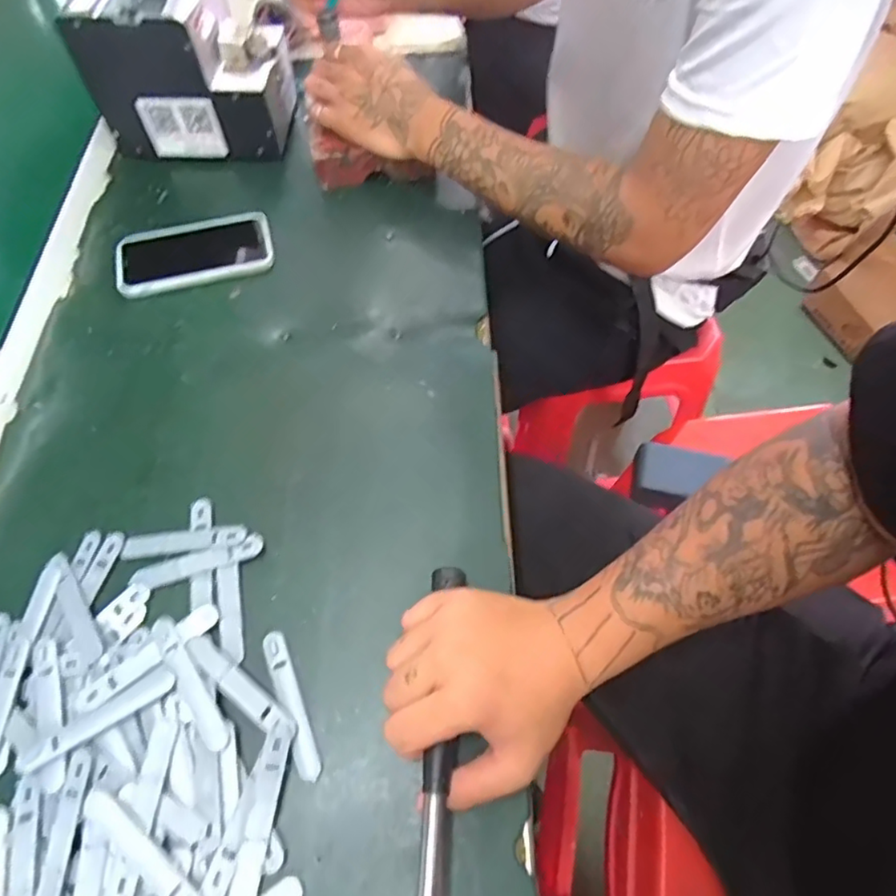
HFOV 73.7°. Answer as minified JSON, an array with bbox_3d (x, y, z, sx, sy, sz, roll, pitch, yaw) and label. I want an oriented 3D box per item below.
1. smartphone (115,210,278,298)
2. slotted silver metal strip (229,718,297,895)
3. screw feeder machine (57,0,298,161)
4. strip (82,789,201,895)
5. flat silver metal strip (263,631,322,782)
[{"bbox_3d":[-0.247,-0.191,0.583,0.146,0.007,0.085,-17,61,-8],"label":"smartphone"},{"bbox_3d":[-0.110,0.214,0.354,0.016,0.010,0.097,5,60,5],"label":"slotted silver metal strip"},{"bbox_3d":[-0.268,-0.408,0.627,0.177,0.145,0.133,1,60,3],"label":"screw feeder machine"},{"bbox_3d":[-0.171,0.231,0.338,0.096,0.010,0.015,34,67,20],"label":"strip"},{"bbox_3d":[-0.102,0.166,0.389,0.014,0.006,0.094,-21,61,-10],"label":"flat silver metal strip"}]

